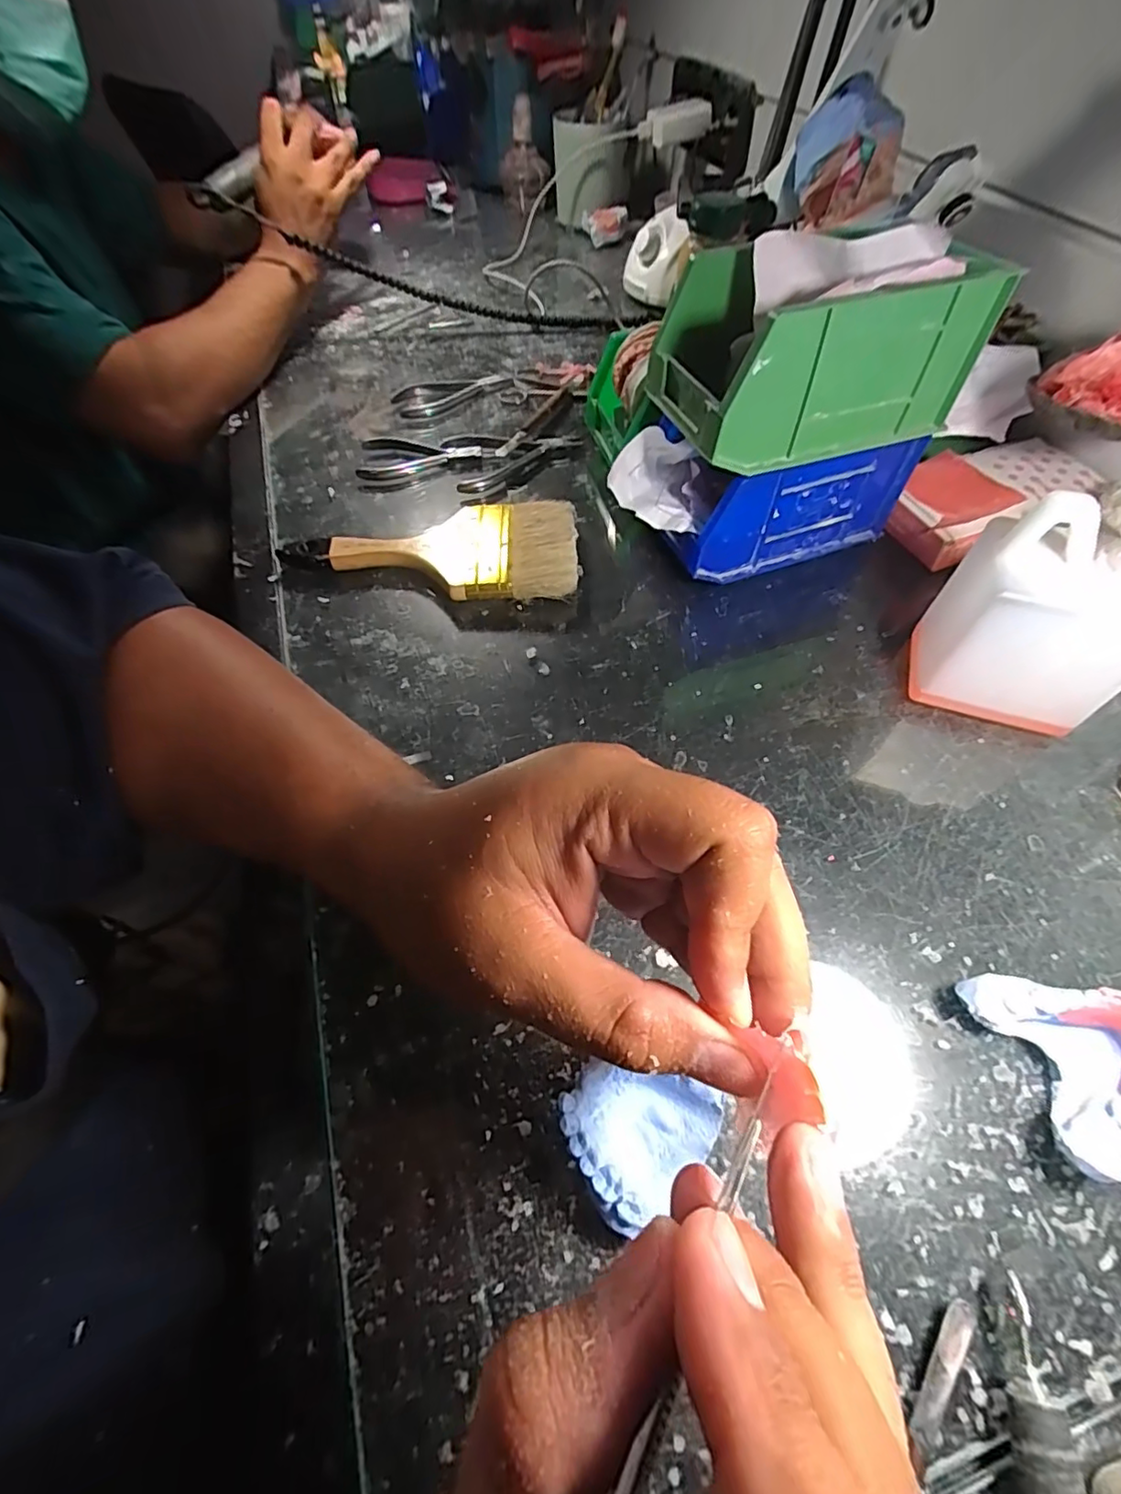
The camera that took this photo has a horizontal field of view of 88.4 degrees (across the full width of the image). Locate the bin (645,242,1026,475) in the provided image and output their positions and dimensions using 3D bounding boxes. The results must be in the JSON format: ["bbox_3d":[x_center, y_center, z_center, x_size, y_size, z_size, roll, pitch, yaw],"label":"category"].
[{"bbox_3d":[0.151,-0.239,0.348,0.163,0.083,0.090,-15,58,-8],"label":"bin"}]

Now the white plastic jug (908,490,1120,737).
[{"bbox_3d":[0.267,-0.068,0.321,0.098,0.126,0.059,22,61,15],"label":"white plastic jug"}]

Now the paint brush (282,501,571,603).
[{"bbox_3d":[-0.097,-0.148,0.439,0.216,0.022,0.095,-1,57,1],"label":"paint brush"}]

